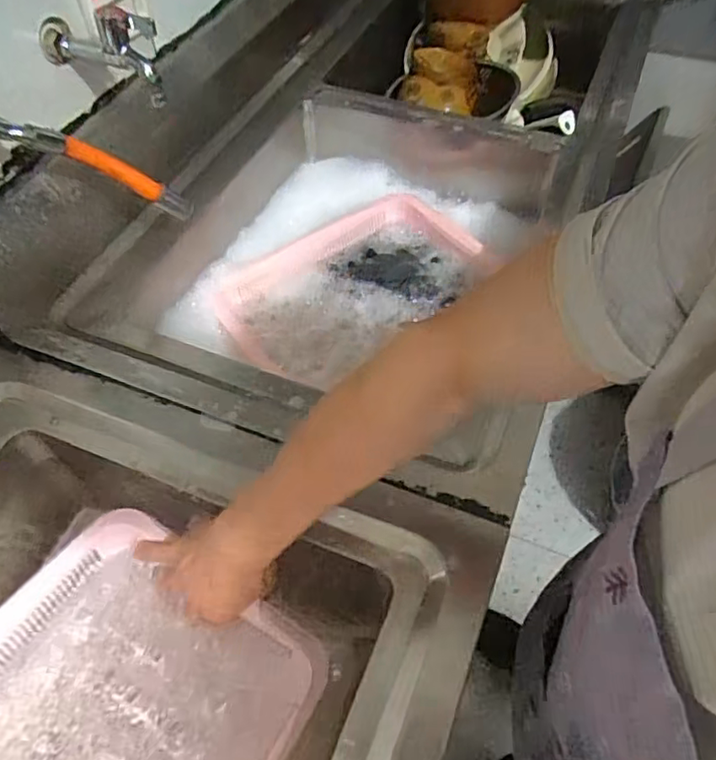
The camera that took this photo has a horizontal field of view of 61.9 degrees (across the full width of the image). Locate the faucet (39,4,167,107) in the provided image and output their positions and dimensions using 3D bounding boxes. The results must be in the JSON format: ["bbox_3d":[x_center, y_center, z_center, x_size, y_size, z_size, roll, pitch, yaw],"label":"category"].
[{"bbox_3d":[-0.276,-0.367,0.659,0.144,0.086,0.045,15,56,12],"label":"faucet"}]

